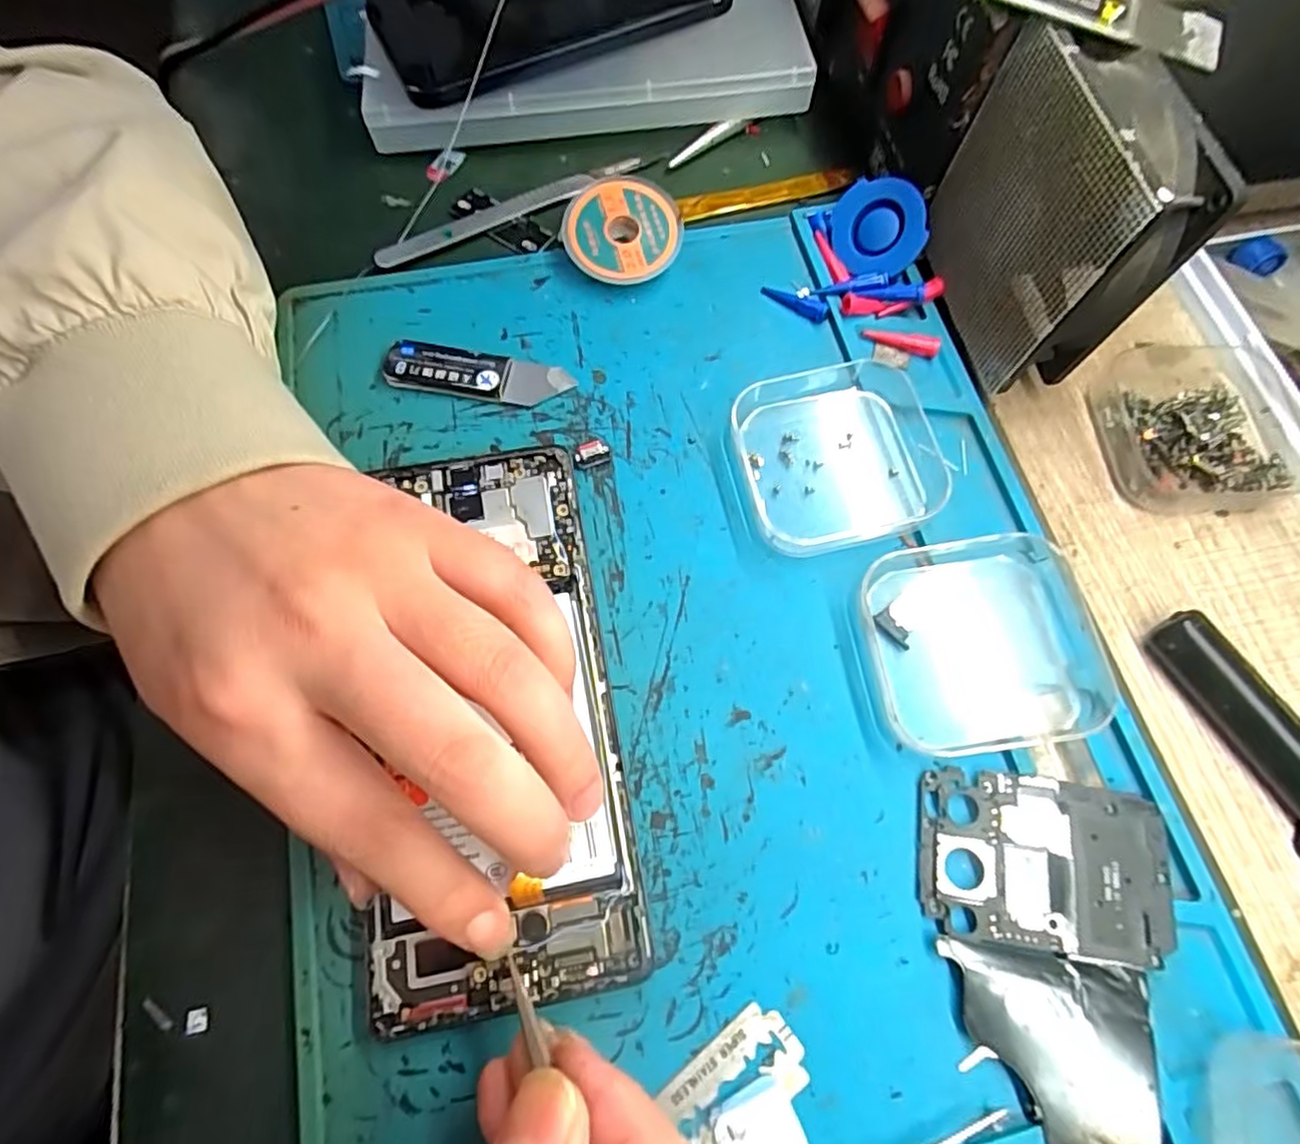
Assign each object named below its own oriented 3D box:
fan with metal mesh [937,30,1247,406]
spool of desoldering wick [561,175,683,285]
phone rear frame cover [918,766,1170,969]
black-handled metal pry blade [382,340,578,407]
[{"bbox_3d":[0.126,-0.112,0.218,0.027,0.086,0.078,-16,69,-7],"label":"fan with metal mesh"},{"bbox_3d":[-0.010,-0.132,0.256,0.044,0.007,0.042,0,83,-3],"label":"spool of desoldering wick"},{"bbox_3d":[0.110,0.081,0.187,0.065,0.007,0.045,8,68,2],"label":"phone rear frame cover"},{"bbox_3d":[-0.063,-0.072,0.242,0.066,0.006,0.018,8,68,2],"label":"black-handled metal pry blade"}]

